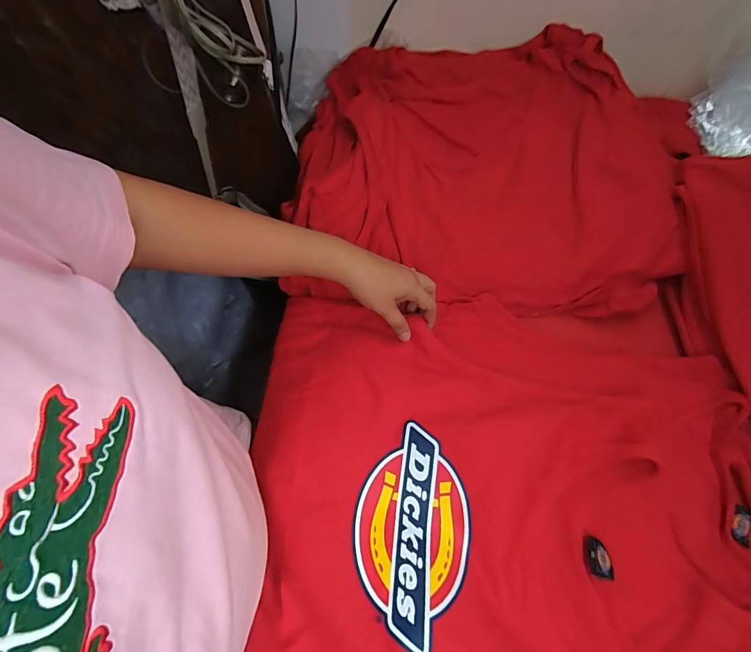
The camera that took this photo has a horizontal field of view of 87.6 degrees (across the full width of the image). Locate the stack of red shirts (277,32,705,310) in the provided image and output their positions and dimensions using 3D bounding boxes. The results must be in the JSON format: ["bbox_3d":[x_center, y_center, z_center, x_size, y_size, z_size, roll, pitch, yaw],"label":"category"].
[{"bbox_3d":[0.162,-0.237,0.598,0.576,0.124,0.413,6,66,4],"label":"stack of red shirts"}]

